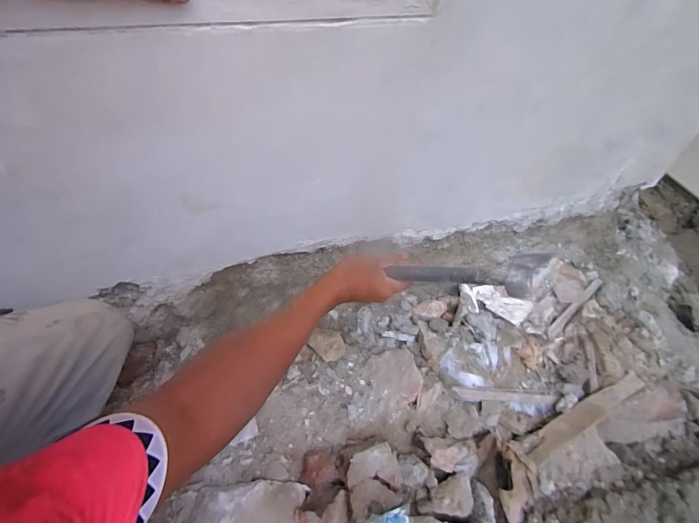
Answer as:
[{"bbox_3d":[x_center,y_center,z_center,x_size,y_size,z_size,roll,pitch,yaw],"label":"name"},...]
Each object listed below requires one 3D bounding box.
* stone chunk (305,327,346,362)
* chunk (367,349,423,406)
[{"bbox_3d":[-0.042,0.163,0.721,0.071,0.025,0.056,35,57,22],"label":"stone chunk"},{"bbox_3d":[0.084,0.216,0.685,0.090,0.033,0.097,2,51,-3],"label":"chunk"}]

